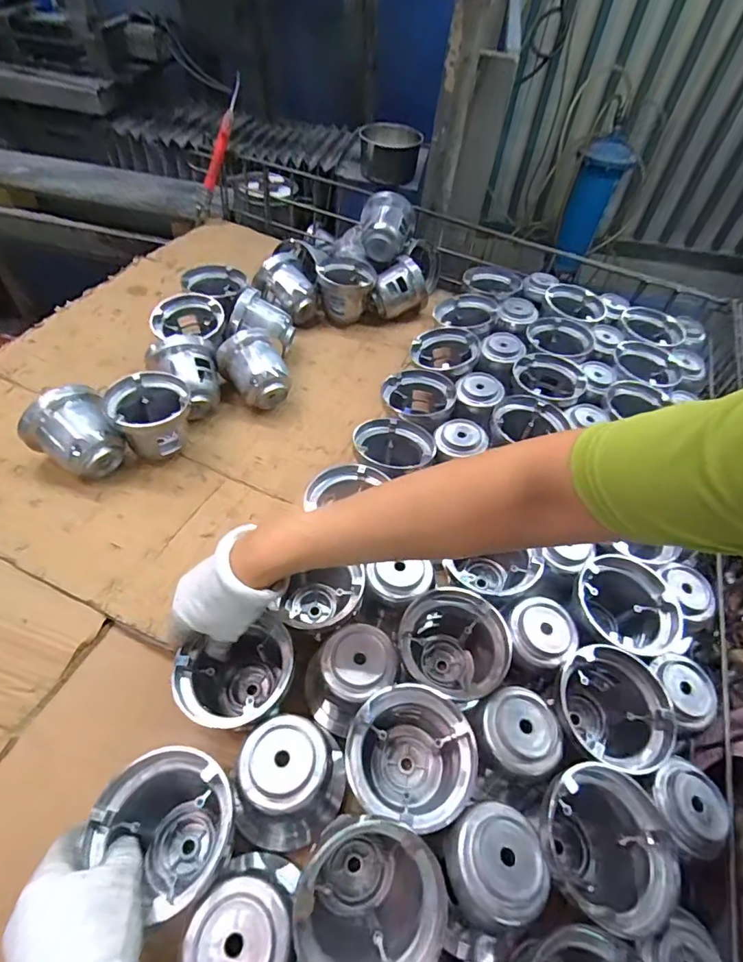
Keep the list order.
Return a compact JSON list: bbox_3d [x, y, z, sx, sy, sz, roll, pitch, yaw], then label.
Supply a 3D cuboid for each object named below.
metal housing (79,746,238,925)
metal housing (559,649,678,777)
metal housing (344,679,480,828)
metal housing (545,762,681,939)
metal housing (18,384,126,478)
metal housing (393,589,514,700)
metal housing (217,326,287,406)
[{"bbox_3d":[-0.138,0.244,0.347,0.090,0.079,0.081,27,54,17],"label":"metal housing"},{"bbox_3d":[0.201,0.202,0.419,0.089,0.073,0.091,16,52,6],"label":"metal housing"},{"bbox_3d":[0.029,0.218,0.384,0.091,0.073,0.091,3,52,-4],"label":"metal housing"},{"bbox_3d":[0.165,0.268,0.357,0.089,0.070,0.093,17,52,7],"label":"metal housing"},{"bbox_3d":[-0.336,-0.048,0.554,0.088,0.077,0.080,-31,61,-26],"label":"metal housing"},{"bbox_3d":[0.072,0.157,0.446,0.087,0.076,0.087,10,52,1],"label":"metal housing"},{"bbox_3d":[-0.158,-0.143,0.663,0.090,0.089,0.076,-10,54,-14],"label":"metal housing"}]

